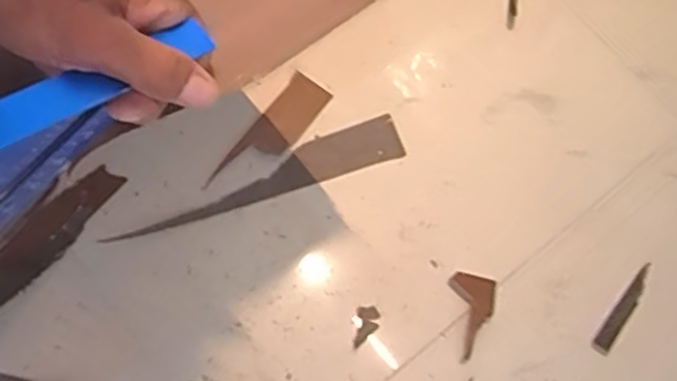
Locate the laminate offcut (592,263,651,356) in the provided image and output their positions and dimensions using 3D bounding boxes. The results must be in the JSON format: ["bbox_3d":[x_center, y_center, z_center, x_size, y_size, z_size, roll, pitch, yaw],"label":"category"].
[{"bbox_3d":[0.291,0.120,0.725,0.019,0.010,0.103,36,75,10],"label":"laminate offcut"}]

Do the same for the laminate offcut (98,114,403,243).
[{"bbox_3d":[-0.083,-0.008,0.753,0.310,0.008,0.051,-19,74,-9],"label":"laminate offcut"}]

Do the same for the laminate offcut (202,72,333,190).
[{"bbox_3d":[-0.071,-0.057,0.758,0.048,0.004,0.155,35,75,9],"label":"laminate offcut"}]

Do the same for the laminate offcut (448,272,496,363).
[{"bbox_3d":[0.137,0.126,0.716,0.044,0.004,0.086,0,72,-2],"label":"laminate offcut"}]

